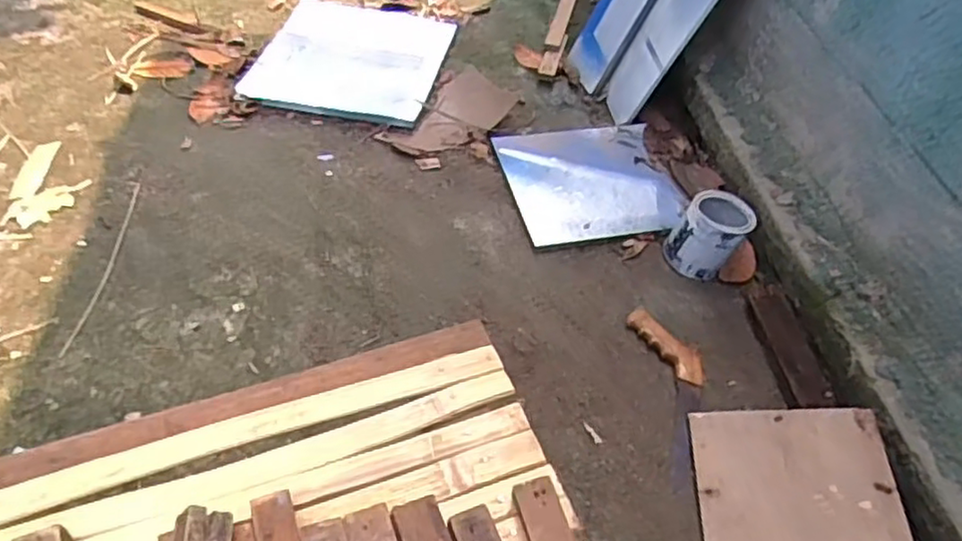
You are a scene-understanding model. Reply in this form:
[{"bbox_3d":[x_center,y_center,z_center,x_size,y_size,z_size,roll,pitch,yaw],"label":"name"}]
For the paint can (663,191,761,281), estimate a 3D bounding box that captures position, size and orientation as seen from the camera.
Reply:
[{"bbox_3d":[0.407,-0.065,1.230,0.120,0.129,0.135,25,52,16],"label":"paint can"}]

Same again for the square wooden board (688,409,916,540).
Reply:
[{"bbox_3d":[0.419,0.301,0.918,0.246,0.018,0.247,-8,49,16],"label":"square wooden board"}]

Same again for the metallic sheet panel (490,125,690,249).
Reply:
[{"bbox_3d":[0.214,-0.180,1.365,0.318,0.013,0.290,-9,55,-6],"label":"metallic sheet panel"}]

